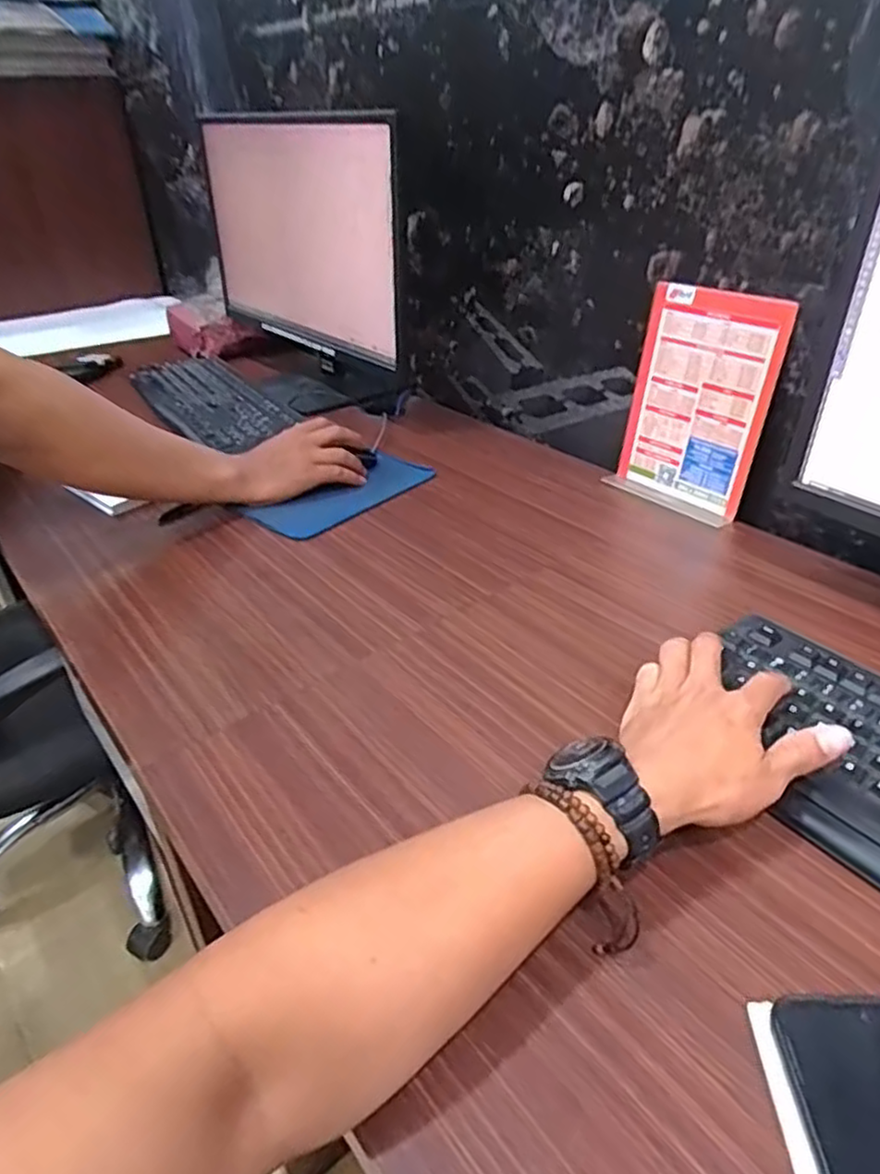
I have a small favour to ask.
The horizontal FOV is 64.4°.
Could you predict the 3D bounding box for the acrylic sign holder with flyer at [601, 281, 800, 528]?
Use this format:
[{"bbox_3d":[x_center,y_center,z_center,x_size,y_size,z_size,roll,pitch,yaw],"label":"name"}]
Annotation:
[{"bbox_3d":[0.260,-0.187,0.719,0.056,0.206,0.147,-28,41,-32],"label":"acrylic sign holder with flyer"}]

